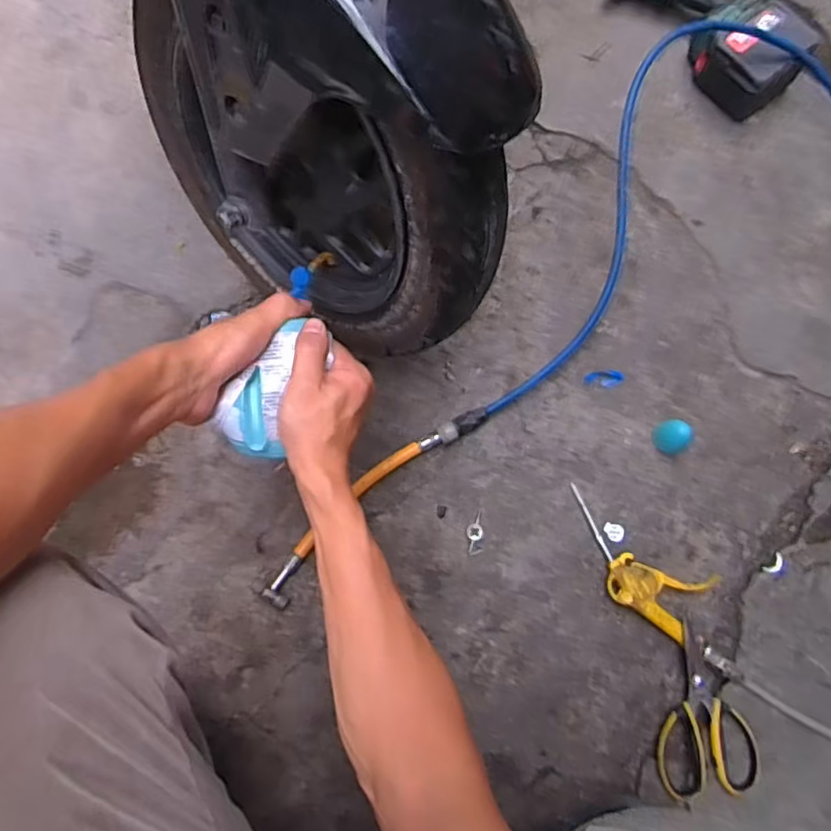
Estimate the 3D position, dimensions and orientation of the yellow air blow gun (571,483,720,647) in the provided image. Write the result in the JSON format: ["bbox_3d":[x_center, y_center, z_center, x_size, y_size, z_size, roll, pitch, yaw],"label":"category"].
[{"bbox_3d":[0.249,0.173,0.701,0.187,0.028,0.090,33,76,7],"label":"yellow air blow gun"}]

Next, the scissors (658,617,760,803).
[{"bbox_3d":[0.308,0.324,0.671,0.103,0.028,0.172,-11,76,-5],"label":"scissors"}]

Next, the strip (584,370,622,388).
[{"bbox_3d":[0.235,-0.046,0.760,0.046,0.005,0.022,-5,75,-3],"label":"strip"}]

